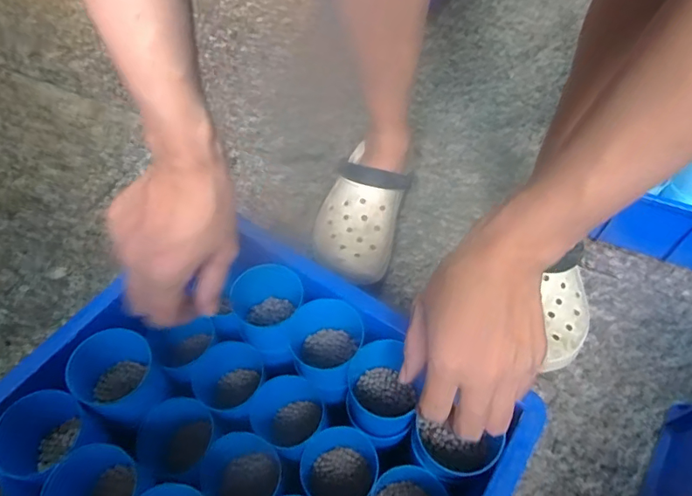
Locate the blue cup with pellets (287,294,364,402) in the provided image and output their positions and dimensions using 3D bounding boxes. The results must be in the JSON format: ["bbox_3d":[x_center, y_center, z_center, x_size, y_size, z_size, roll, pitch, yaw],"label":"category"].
[{"bbox_3d":[-0.018,0.091,0.435,0.063,0.076,0.065,0,56,-1],"label":"blue cup with pellets"}]

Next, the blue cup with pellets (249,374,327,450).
[{"bbox_3d":[-0.053,0.152,0.441,0.061,0.056,0.058,0,56,-1],"label":"blue cup with pellets"}]

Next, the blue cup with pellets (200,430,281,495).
[{"bbox_3d":[-0.089,0.194,0.416,0.056,0.056,0.057,0,56,-1],"label":"blue cup with pellets"}]

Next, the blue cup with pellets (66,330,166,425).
[{"bbox_3d":[-0.190,0.110,0.410,0.059,0.061,0.062,0,56,-1],"label":"blue cup with pellets"}]

